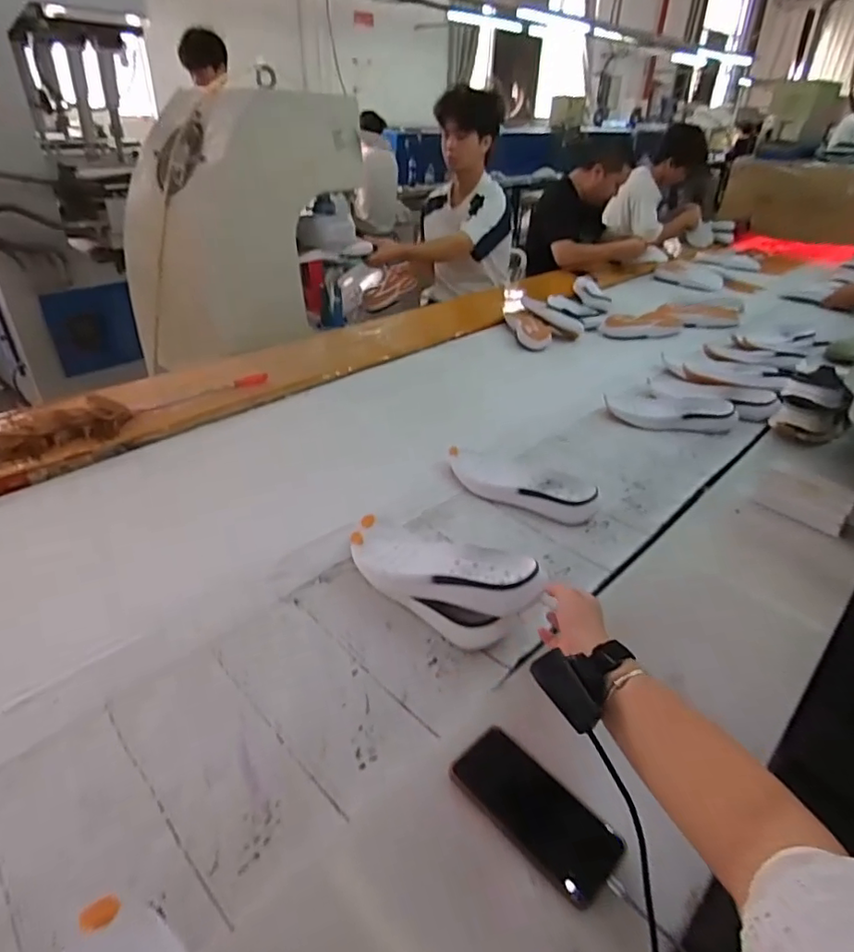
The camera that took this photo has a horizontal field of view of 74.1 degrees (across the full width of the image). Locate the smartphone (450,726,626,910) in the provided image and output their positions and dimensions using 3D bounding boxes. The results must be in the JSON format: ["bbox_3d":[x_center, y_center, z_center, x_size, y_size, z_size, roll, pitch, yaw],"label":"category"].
[{"bbox_3d":[0.101,0.308,0.527,0.075,0.012,0.153,-27,44,-36],"label":"smartphone"}]

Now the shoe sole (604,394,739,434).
[{"bbox_3d":[0.502,-0.129,1.178,0.251,0.049,0.098,7,36,26],"label":"shoe sole"}]

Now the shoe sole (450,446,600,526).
[{"bbox_3d":[0.158,0.010,0.988,0.280,0.037,0.107,20,38,23],"label":"shoe sole"}]

